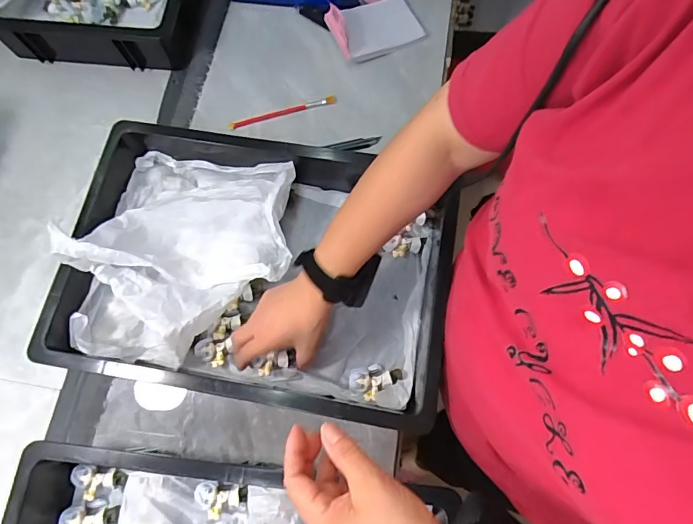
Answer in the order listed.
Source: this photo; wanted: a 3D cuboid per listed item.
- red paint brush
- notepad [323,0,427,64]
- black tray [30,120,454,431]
[{"bbox_3d":[-0.096,-0.224,0.666,0.162,0.011,0.013,-15,73,-4],"label":"red paint brush"},{"bbox_3d":[0.046,-0.363,0.675,0.131,0.035,0.085,-22,73,-6],"label":"notepad"},{"bbox_3d":[-0.110,0.005,0.544,0.435,0.099,0.303,8,73,4],"label":"black tray"}]

